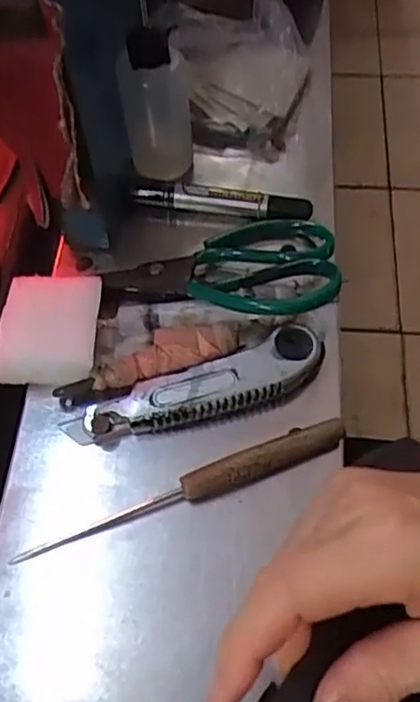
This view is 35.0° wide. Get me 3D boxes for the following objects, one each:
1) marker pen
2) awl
[{"bbox_3d":[0.007,-0.110,0.494,0.131,0.023,0.019,7,61,6],"label":"marker pen"},{"bbox_3d":[-0.013,0.081,0.382,0.197,0.016,0.019,-22,62,-10],"label":"awl"}]

